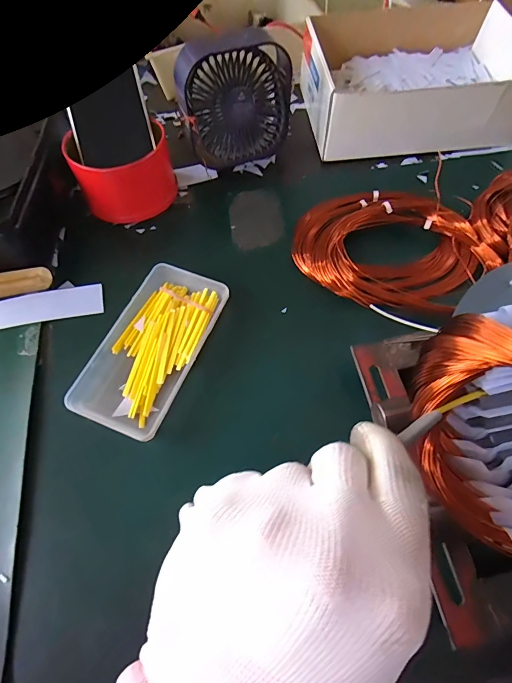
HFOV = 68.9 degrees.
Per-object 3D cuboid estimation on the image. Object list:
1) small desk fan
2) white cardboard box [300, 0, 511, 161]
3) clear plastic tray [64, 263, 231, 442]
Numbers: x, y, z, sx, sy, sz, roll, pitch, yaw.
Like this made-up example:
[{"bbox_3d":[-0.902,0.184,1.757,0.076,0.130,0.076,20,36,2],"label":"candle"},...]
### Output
[{"bbox_3d":[-0.023,-0.259,0.408,0.119,0.120,0.055,-15,39,-8],"label":"small desk fan"},{"bbox_3d":[0.185,-0.324,0.455,0.235,0.073,0.201,-5,64,-1],"label":"white cardboard box"},{"bbox_3d":[-0.089,0.003,0.327,0.083,0.022,0.151,19,66,10],"label":"clear plastic tray"}]

